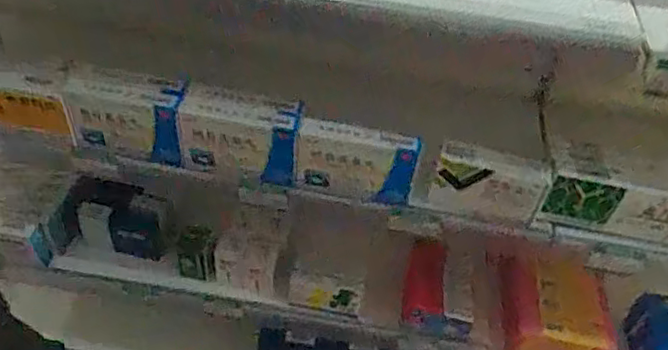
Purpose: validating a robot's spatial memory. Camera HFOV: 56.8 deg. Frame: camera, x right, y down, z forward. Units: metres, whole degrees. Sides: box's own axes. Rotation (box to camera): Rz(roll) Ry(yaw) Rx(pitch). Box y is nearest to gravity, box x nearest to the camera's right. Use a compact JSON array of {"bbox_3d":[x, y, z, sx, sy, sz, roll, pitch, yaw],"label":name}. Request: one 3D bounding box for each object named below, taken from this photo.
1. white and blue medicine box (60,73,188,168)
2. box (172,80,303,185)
[{"bbox_3d":[-0.235,-0.068,0.712,0.135,0.092,0.049,9,45,2],"label":"white and blue medicine box"},{"bbox_3d":[-0.109,-0.048,0.698,0.146,0.103,0.058,8,45,1],"label":"box"}]

